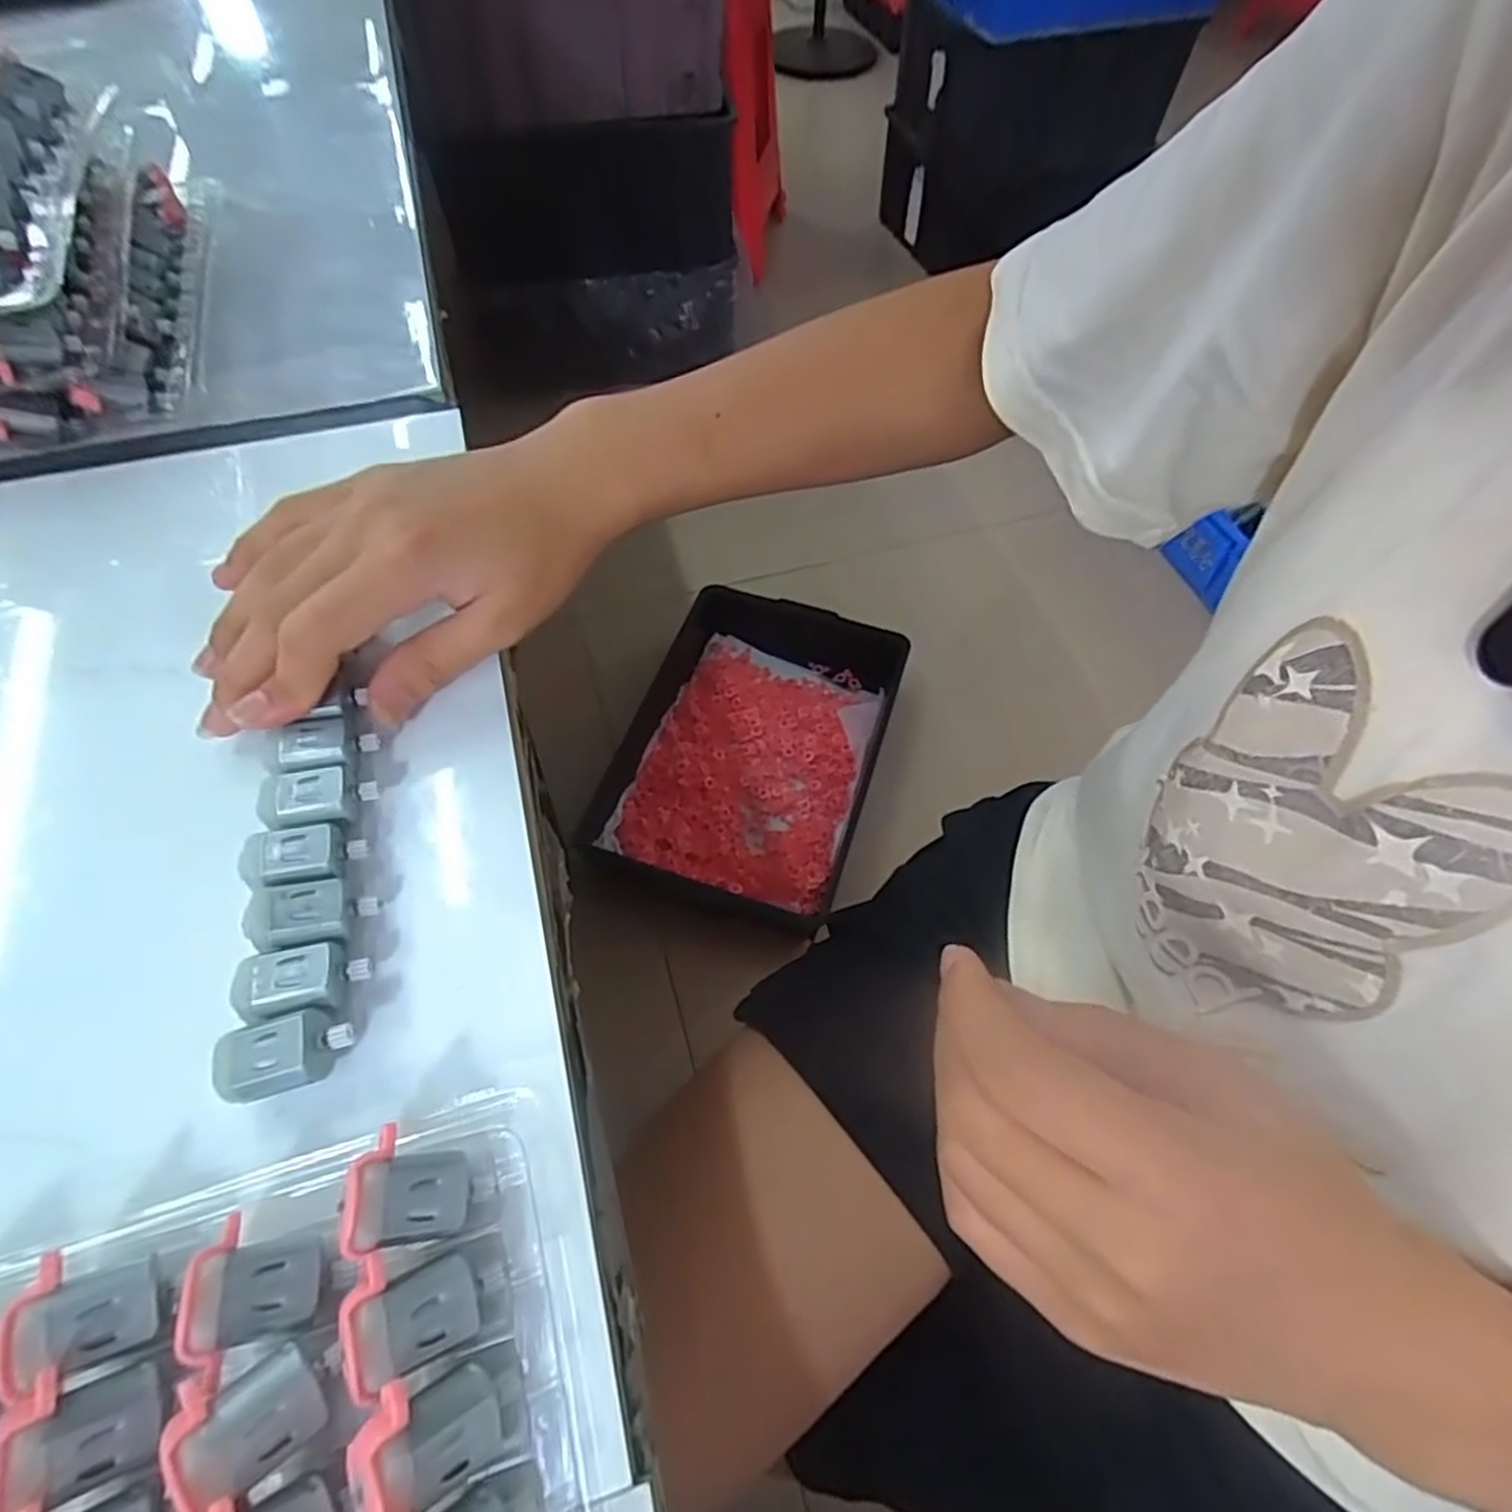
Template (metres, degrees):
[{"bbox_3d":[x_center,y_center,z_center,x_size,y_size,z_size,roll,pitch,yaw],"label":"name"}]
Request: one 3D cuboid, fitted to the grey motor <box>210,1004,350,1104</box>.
[{"bbox_3d":[-0.127,0.082,0.209,0.033,0.017,0.020,-11,60,-7],"label":"grey motor"}]

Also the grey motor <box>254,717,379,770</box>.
[{"bbox_3d":[-0.146,-0.002,0.257,0.034,0.014,0.018,-18,61,-11],"label":"grey motor"}]

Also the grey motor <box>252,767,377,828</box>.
[{"bbox_3d":[-0.142,0.015,0.248,0.034,0.013,0.019,-12,60,-7],"label":"grey motor"}]

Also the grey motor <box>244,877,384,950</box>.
[{"bbox_3d":[-0.133,0.048,0.229,0.035,0.015,0.018,-11,60,-7],"label":"grey motor"}]

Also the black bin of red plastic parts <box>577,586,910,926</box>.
[{"bbox_3d":[-0.005,-0.013,1.107,0.351,0.112,0.513,15,60,9],"label":"black bin of red plastic parts"}]

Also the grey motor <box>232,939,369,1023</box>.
[{"bbox_3d":[-0.130,0.065,0.220,0.034,0.014,0.018,-13,60,-8],"label":"grey motor"}]

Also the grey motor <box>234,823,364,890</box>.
[{"bbox_3d":[-0.141,0.032,0.238,0.034,0.013,0.019,-10,60,-7],"label":"grey motor"}]

